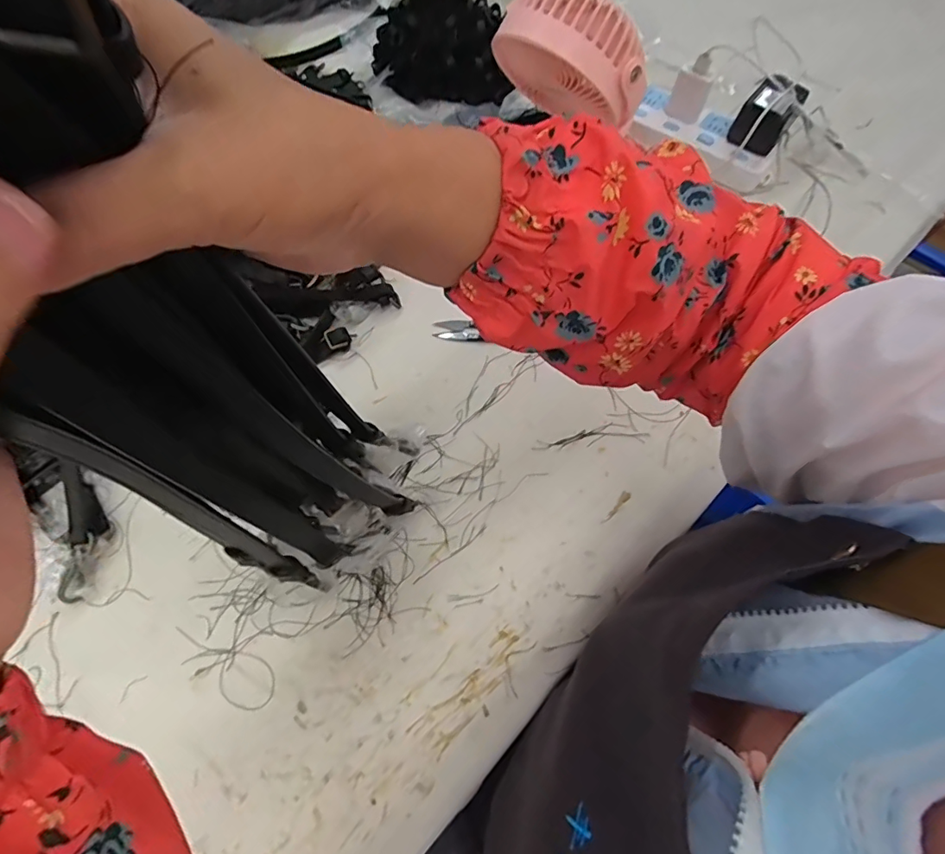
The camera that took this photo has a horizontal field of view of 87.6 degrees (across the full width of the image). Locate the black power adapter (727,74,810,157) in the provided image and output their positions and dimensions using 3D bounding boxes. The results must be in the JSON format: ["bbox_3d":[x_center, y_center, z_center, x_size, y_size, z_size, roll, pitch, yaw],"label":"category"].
[{"bbox_3d":[0.311,-0.329,0.522,0.053,0.052,0.046,31,70,12],"label":"black power adapter"}]

